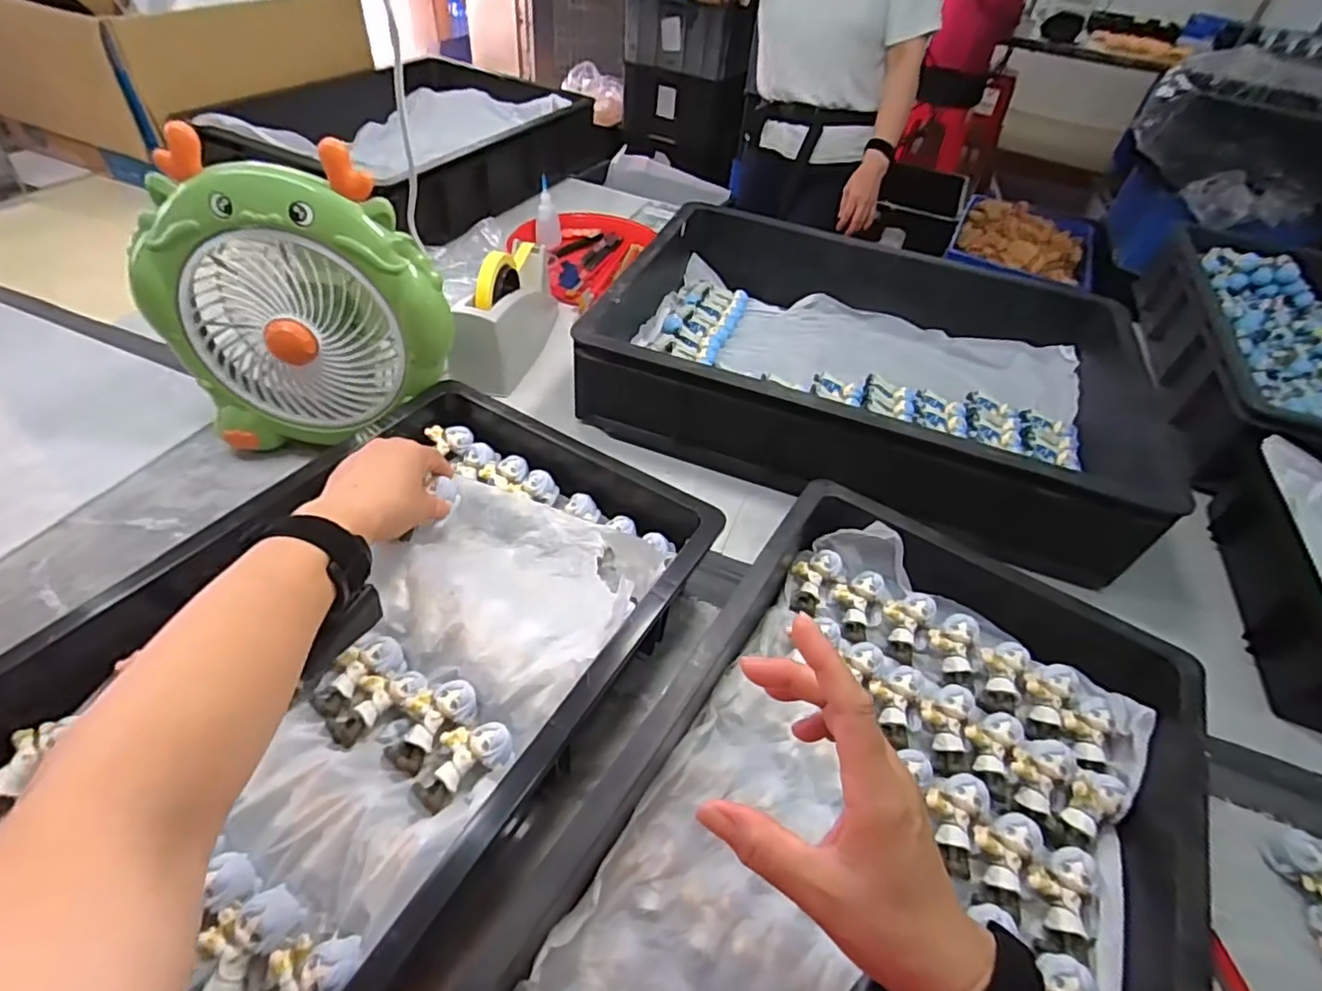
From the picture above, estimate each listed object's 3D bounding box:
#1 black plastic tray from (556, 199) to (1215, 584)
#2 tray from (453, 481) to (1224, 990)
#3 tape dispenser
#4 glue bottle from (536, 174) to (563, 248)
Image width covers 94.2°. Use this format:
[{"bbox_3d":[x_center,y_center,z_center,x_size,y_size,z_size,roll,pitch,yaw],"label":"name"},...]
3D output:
[{"bbox_3d":[0.234,-0.156,0.736,0.584,0.129,0.451,18,47,10],"label":"black plastic tray"},{"bbox_3d":[0.149,0.190,0.397,0.307,0.078,0.475,27,49,18],"label":"tray"},{"bbox_3d":[-0.182,-0.236,0.764,0.065,0.118,0.199,16,46,8],"label":"tape dispenser"},{"bbox_3d":[-0.181,-0.449,0.981,0.040,0.104,0.044,-4,13,-11],"label":"glue bottle"}]

